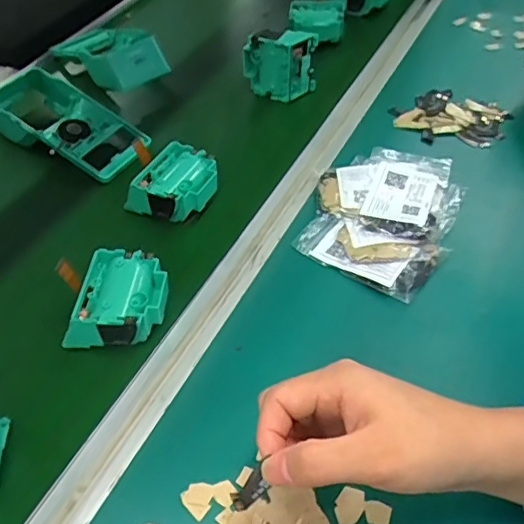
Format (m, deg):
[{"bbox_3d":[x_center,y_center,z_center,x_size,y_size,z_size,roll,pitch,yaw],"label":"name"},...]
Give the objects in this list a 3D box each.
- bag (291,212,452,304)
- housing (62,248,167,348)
[{"bbox_3d":[0.096,-0.014,0.500,0.114,0.014,0.070,26,60,24],"label":"bag"},{"bbox_3d":[-0.115,0.031,0.450,0.077,0.038,0.076,4,47,5],"label":"housing"}]

